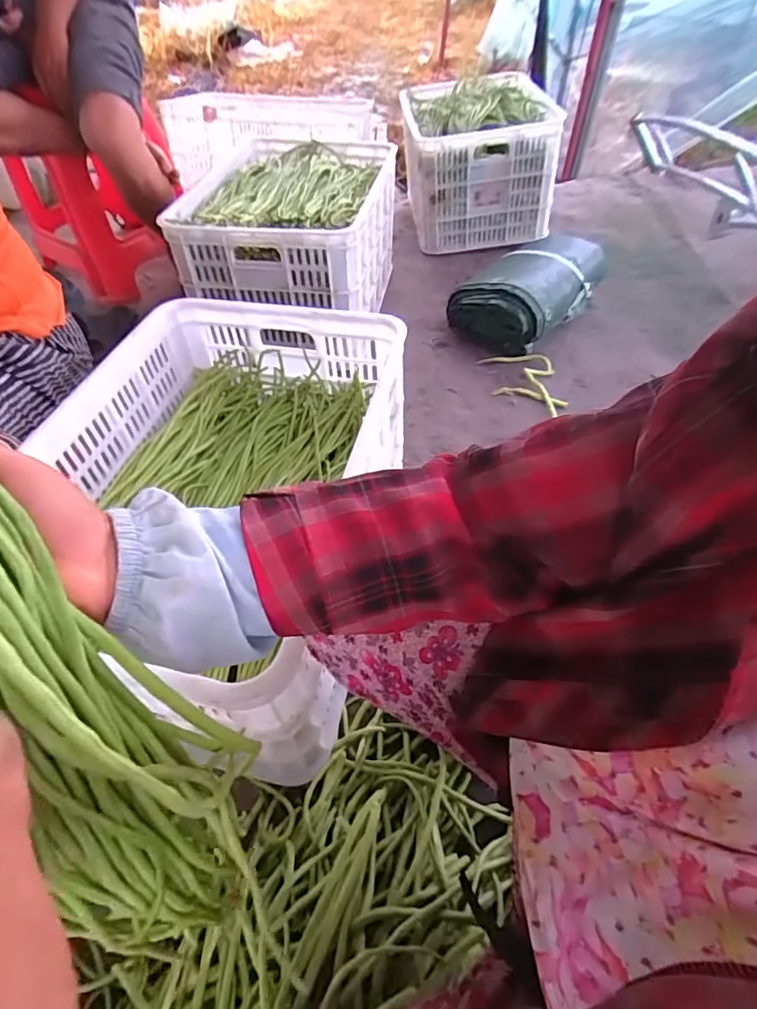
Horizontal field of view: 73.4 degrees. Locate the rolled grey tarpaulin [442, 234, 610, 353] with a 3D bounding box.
[{"bbox_3d":[0.409,-0.562,1.311,0.243,0.156,0.490,35,60,24],"label":"rolled grey tarpaulin"}]

